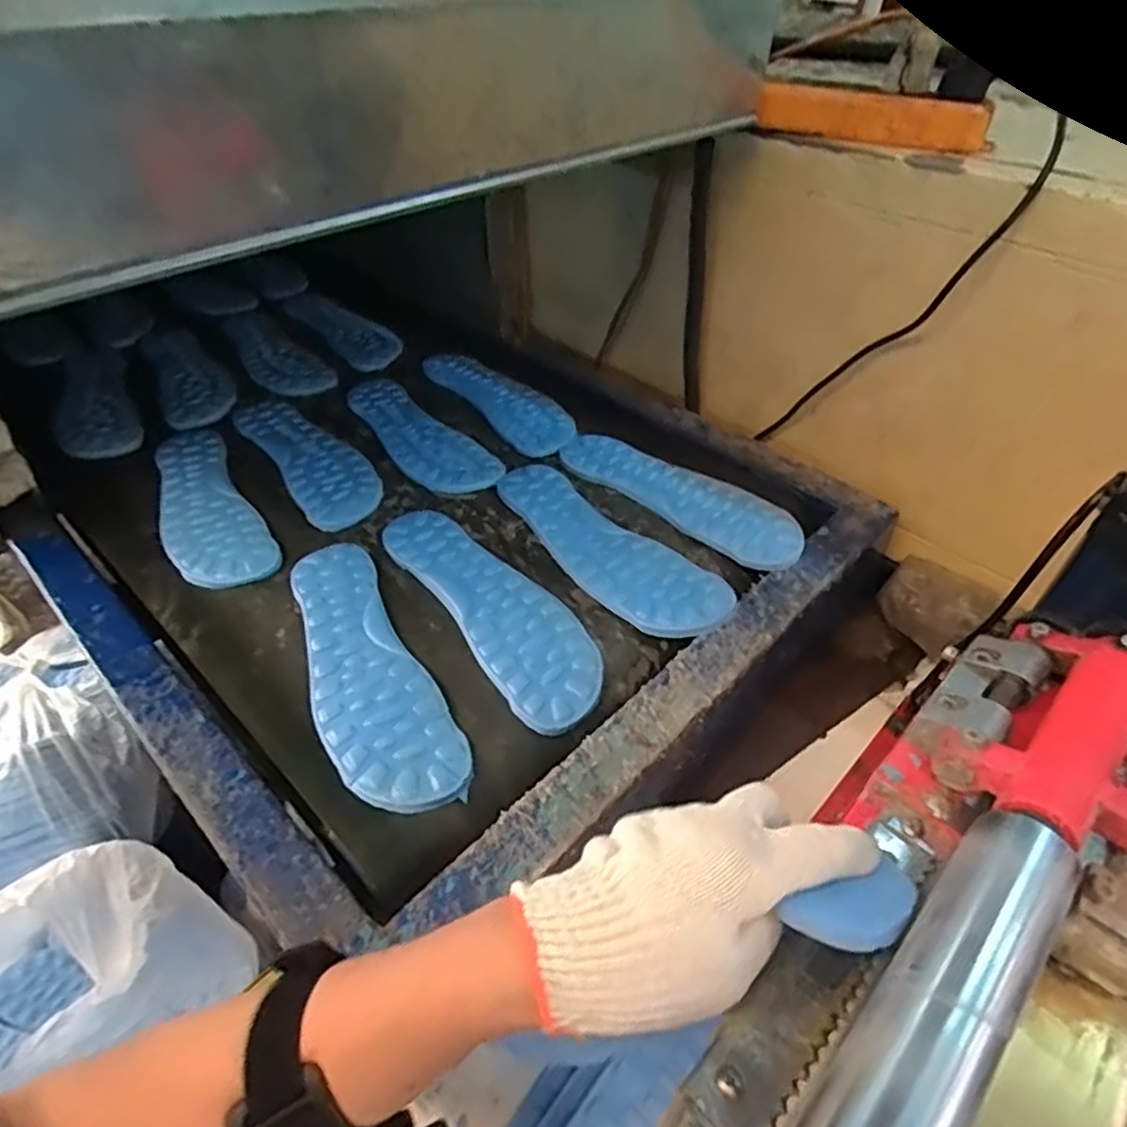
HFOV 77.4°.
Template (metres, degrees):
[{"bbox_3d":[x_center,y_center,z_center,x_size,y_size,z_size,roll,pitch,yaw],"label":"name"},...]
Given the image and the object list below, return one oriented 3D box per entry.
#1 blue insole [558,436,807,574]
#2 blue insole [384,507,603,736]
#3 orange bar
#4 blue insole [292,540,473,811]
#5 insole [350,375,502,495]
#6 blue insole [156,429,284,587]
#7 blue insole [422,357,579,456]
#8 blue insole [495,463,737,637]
[{"bbox_3d":[0.107,-0.071,0.666,0.255,0.011,0.084,30,52,28],"label":"blue insole"},{"bbox_3d":[-0.058,0.026,0.568,0.082,0.011,0.256,-27,48,-25],"label":"blue insole"},{"bbox_3d":[0.243,-0.354,0.561,0.171,0.033,0.023,18,47,18],"label":"orange bar"},{"bbox_3d":[-0.151,0.071,0.521,0.080,0.011,0.261,-21,46,-20],"label":"blue insole"},{"bbox_3d":[-0.160,-0.142,0.753,0.073,0.013,0.250,-29,51,-27],"label":"insole"},{"bbox_3d":[-0.341,-0.058,0.665,0.081,0.013,0.250,-25,49,-23],"label":"blue insole"},{"bbox_3d":[-0.072,-0.190,0.816,0.078,0.014,0.258,-26,49,-25],"label":"blue insole"},{"bbox_3d":[0.029,-0.017,0.615,0.089,0.010,0.257,-32,52,-29],"label":"blue insole"}]

